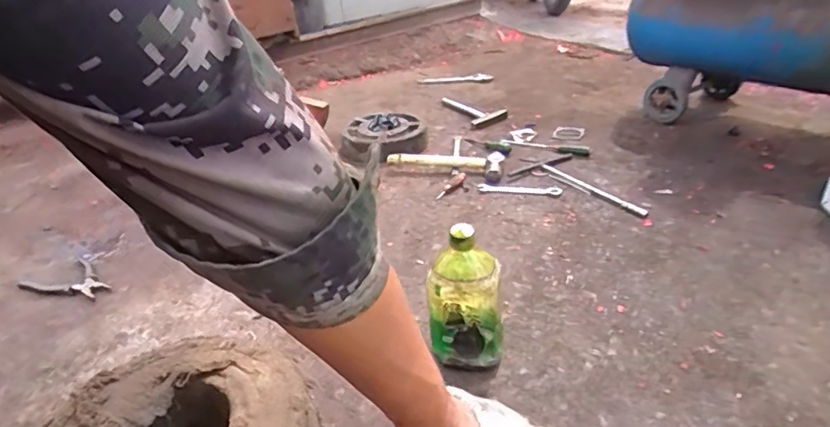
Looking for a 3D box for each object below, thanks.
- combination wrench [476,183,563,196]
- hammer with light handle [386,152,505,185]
[{"bbox_3d":[0.231,-0.054,1.130,0.189,0.006,0.044,8,33,23],"label":"combination wrench"},{"bbox_3d":[0.079,-0.129,1.266,0.293,0.033,0.090,9,34,25],"label":"hammer with light handle"}]

